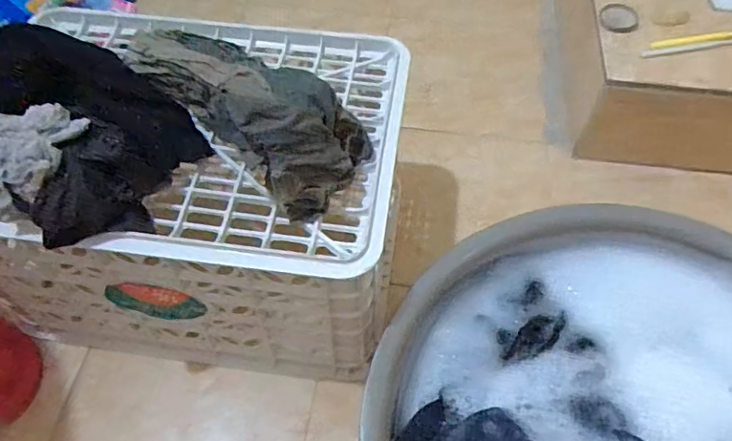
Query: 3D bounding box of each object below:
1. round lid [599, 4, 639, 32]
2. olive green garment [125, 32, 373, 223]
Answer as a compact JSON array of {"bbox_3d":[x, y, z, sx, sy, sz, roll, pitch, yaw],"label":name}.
[{"bbox_3d":[0.380,-0.304,0.843,0.054,0.011,0.054,0,55,1],"label":"round lid"},{"bbox_3d":[-0.114,-0.132,0.560,0.123,0.095,0.274,-39,63,-23],"label":"olive green garment"}]

